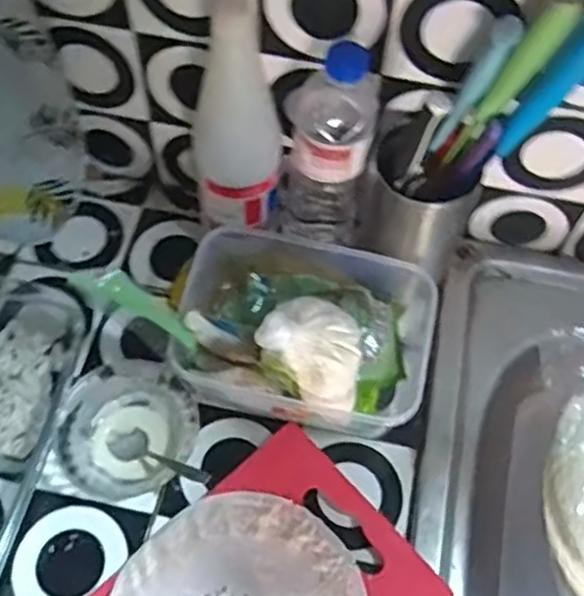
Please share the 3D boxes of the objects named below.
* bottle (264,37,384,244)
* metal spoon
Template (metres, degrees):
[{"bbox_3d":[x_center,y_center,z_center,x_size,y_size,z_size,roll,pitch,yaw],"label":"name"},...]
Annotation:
[{"bbox_3d":[0.026,-0.120,0.596,0.076,0.197,0.058,7,60,2],"label":"bottle"},{"bbox_3d":[-0.108,0.129,0.582,0.092,0.014,0.027,17,60,26],"label":"metal spoon"}]

